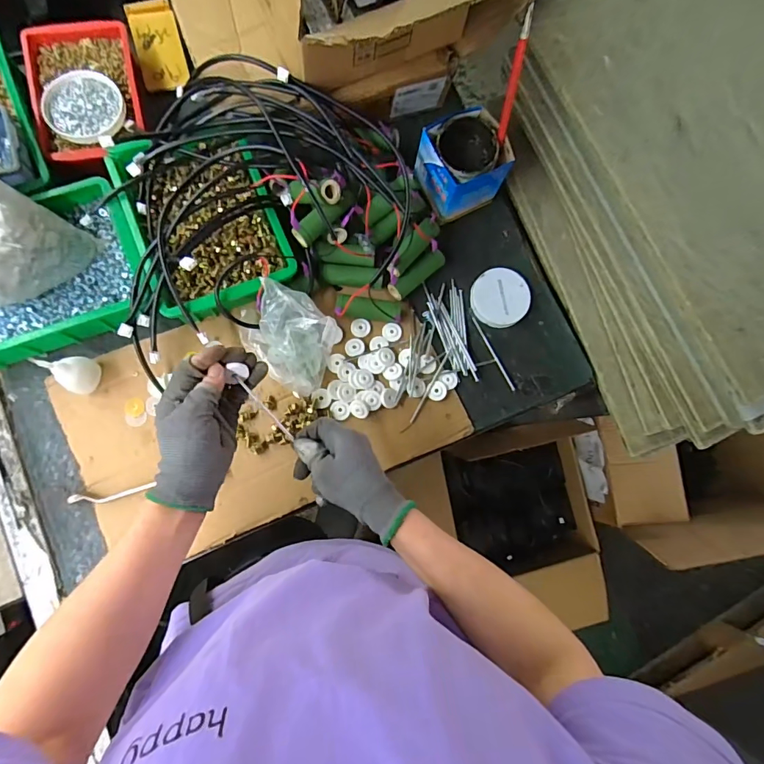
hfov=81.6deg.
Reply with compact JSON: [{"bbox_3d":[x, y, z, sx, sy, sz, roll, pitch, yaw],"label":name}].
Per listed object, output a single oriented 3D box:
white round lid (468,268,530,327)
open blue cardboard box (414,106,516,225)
[{"bbox_3d":[0.176,-0.125,0.650,0.081,0.013,0.085,-4,84,-6],"label":"white round lid"},{"bbox_3d":[0.111,-0.307,0.625,0.107,0.075,0.108,-25,87,-8],"label":"open blue cardboard box"}]

